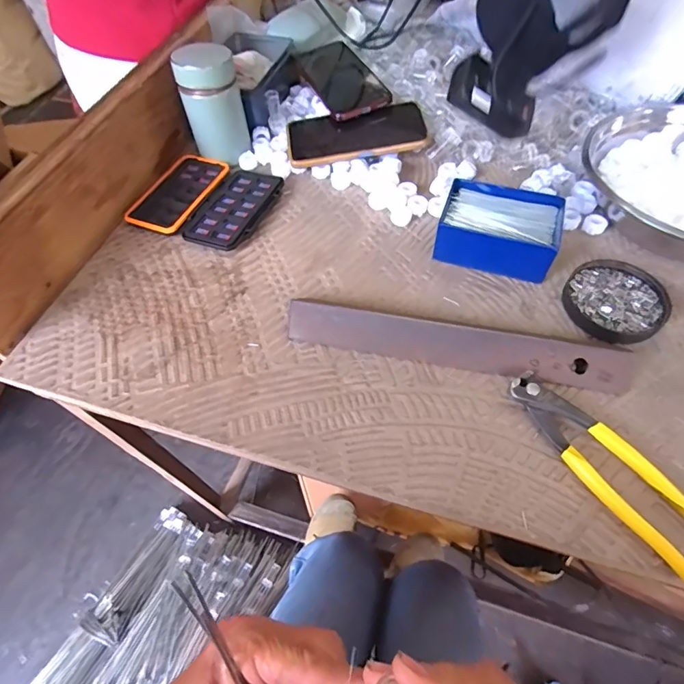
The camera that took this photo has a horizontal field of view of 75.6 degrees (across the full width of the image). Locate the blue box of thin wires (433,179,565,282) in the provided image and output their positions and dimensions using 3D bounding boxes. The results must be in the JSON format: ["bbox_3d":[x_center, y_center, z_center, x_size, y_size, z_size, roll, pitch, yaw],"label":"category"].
[{"bbox_3d":[0.158,-0.113,0.446,0.110,0.042,0.083,16,59,14],"label":"blue box of thin wires"}]

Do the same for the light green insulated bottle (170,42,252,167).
[{"bbox_3d":[-0.155,-0.288,0.533,0.065,0.112,0.076,-17,57,-8],"label":"light green insulated bottle"}]

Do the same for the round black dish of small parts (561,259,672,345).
[{"bbox_3d":[0.254,-0.039,0.411,0.084,0.011,0.094,37,66,24],"label":"round black dish of small parts"}]

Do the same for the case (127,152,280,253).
[{"bbox_3d":[-0.157,-0.166,0.514,0.151,0.012,0.125,16,59,14],"label":"case"}]

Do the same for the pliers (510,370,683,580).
[{"bbox_3d":[0.193,0.088,0.323,0.045,0.015,0.163,-32,60,-17],"label":"pliers"}]

